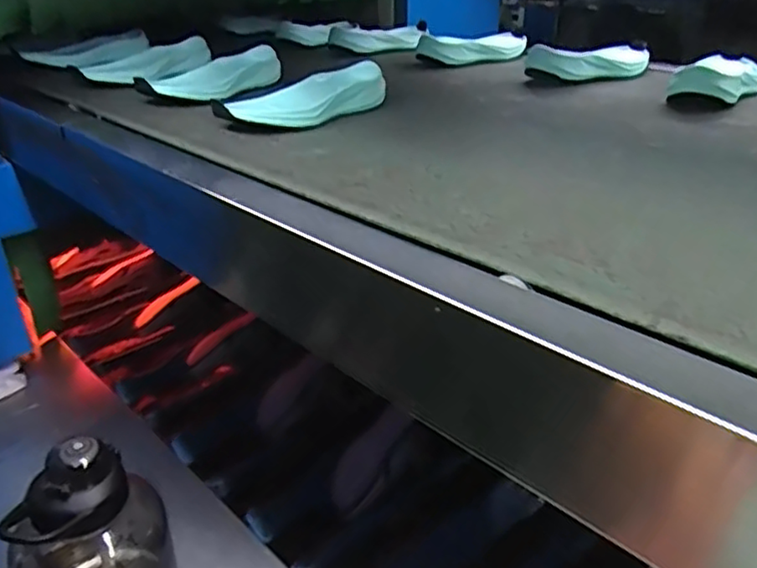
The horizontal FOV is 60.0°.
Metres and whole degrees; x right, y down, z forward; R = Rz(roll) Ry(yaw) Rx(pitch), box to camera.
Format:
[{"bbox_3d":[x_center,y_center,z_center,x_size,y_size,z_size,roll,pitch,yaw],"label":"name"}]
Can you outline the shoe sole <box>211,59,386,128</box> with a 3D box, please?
[{"bbox_3d":[-0.082,-0.209,0.739,0.079,0.038,0.218,22,37,37],"label":"shoe sole"}]

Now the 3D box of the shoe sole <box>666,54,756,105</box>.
[{"bbox_3d":[0.435,-0.262,0.826,0.090,0.038,0.203,17,34,31],"label":"shoe sole"}]

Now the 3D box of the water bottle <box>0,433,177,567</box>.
[{"bbox_3d":[-0.252,0.240,0.580,0.125,0.215,0.097,-9,29,-13],"label":"water bottle"}]

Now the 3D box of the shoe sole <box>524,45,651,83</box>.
[{"bbox_3d":[0.319,-0.321,0.932,0.224,0.041,0.074,-18,32,-27],"label":"shoe sole"}]

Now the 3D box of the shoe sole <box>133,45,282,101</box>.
[{"bbox_3d":[-0.218,-0.270,0.852,0.076,0.036,0.219,22,37,37],"label":"shoe sole"}]

